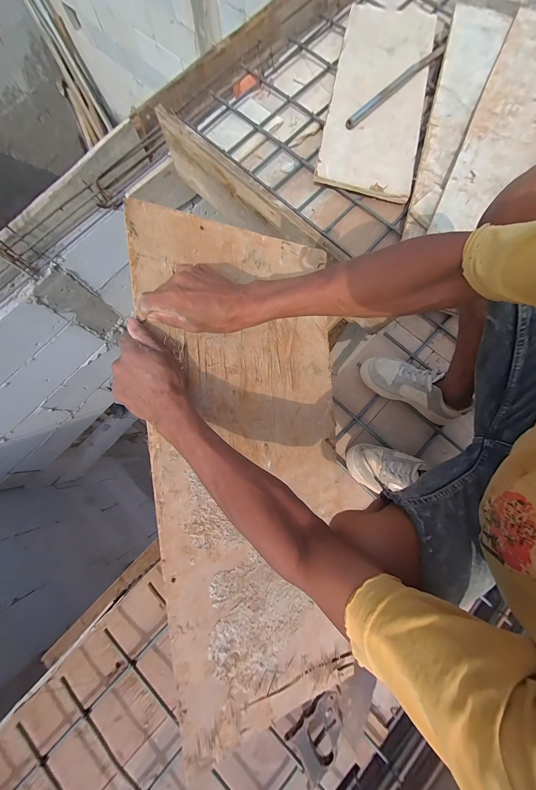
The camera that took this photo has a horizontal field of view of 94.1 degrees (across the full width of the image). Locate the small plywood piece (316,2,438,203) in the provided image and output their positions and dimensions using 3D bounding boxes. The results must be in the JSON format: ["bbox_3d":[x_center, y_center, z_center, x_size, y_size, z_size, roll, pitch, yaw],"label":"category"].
[{"bbox_3d":[0.379,-1.038,0.835,0.309,0.029,0.860,13,78,4],"label":"small plywood piece"}]

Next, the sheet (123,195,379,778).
[{"bbox_3d":[0.005,0.157,0.444,0.368,0.022,0.847,-6,96,-27],"label":"sheet"}]

